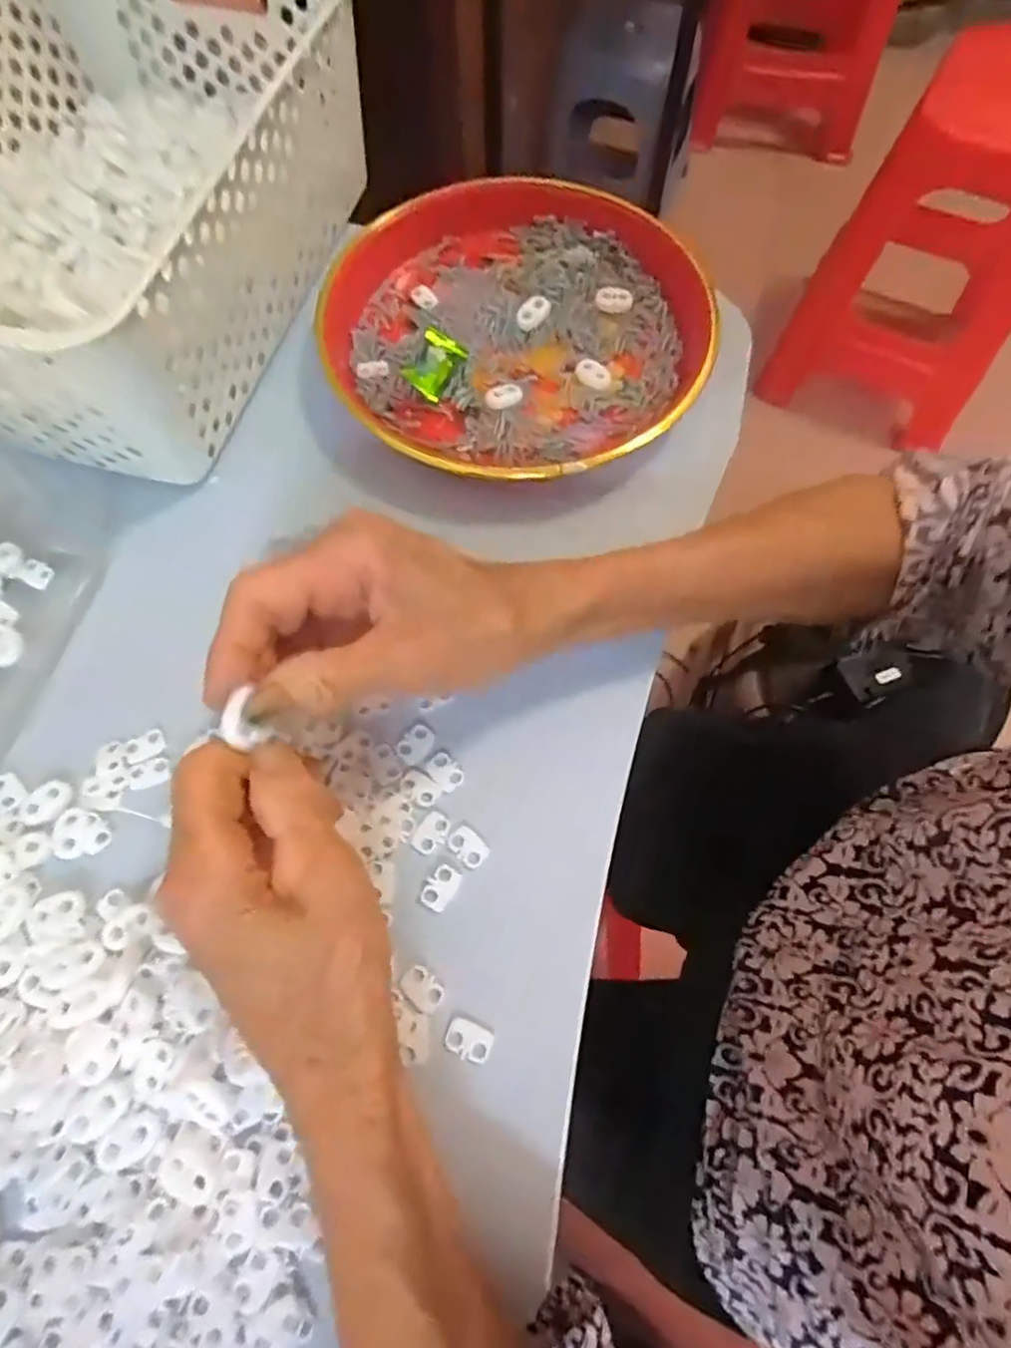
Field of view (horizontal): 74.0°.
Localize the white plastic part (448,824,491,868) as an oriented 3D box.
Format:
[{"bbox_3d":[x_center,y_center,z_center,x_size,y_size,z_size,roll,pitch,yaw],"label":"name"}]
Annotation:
[{"bbox_3d":[-0.016,0.075,0.292,0.018,0.004,0.012,42,73,15],"label":"white plastic part"}]

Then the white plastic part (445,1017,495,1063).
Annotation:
[{"bbox_3d":[-0.014,0.143,0.262,0.018,0.004,0.013,18,69,7],"label":"white plastic part"}]

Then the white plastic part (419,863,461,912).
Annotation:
[{"bbox_3d":[-0.027,0.091,0.285,0.012,0.004,0.018,31,71,11],"label":"white plastic part"}]

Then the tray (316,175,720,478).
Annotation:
[{"bbox_3d":[0.002,-0.202,0.388,0.211,0.030,0.210,0,68,0],"label":"tray"}]

